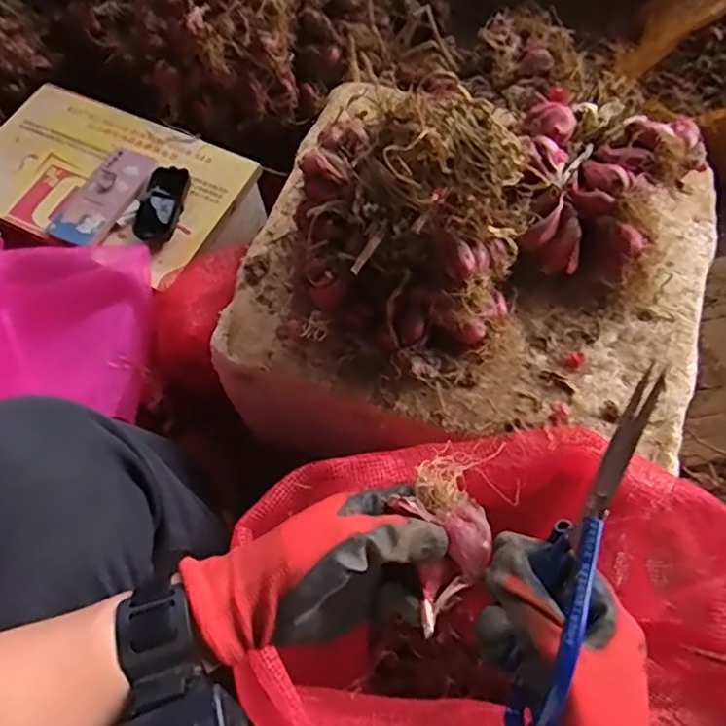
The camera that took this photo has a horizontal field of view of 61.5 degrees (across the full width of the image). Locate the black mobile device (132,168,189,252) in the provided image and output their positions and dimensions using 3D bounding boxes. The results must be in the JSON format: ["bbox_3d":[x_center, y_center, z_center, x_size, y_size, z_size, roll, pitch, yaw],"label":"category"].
[{"bbox_3d":[-0.266,-0.203,0.799,0.049,0.030,0.118,10,64,7],"label":"black mobile device"}]

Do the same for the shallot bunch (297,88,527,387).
[{"bbox_3d":[0.034,-0.117,0.529,0.207,0.155,0.178,22,67,13],"label":"shallot bunch"}]

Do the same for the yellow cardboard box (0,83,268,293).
[{"bbox_3d":[-0.365,-0.245,0.888,0.406,0.101,0.235,24,67,14],"label":"yellow cardboard box"}]

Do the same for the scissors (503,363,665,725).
[{"bbox_3d":[0.115,0.100,0.324,0.016,0.059,0.194,21,80,13],"label":"scissors"}]

